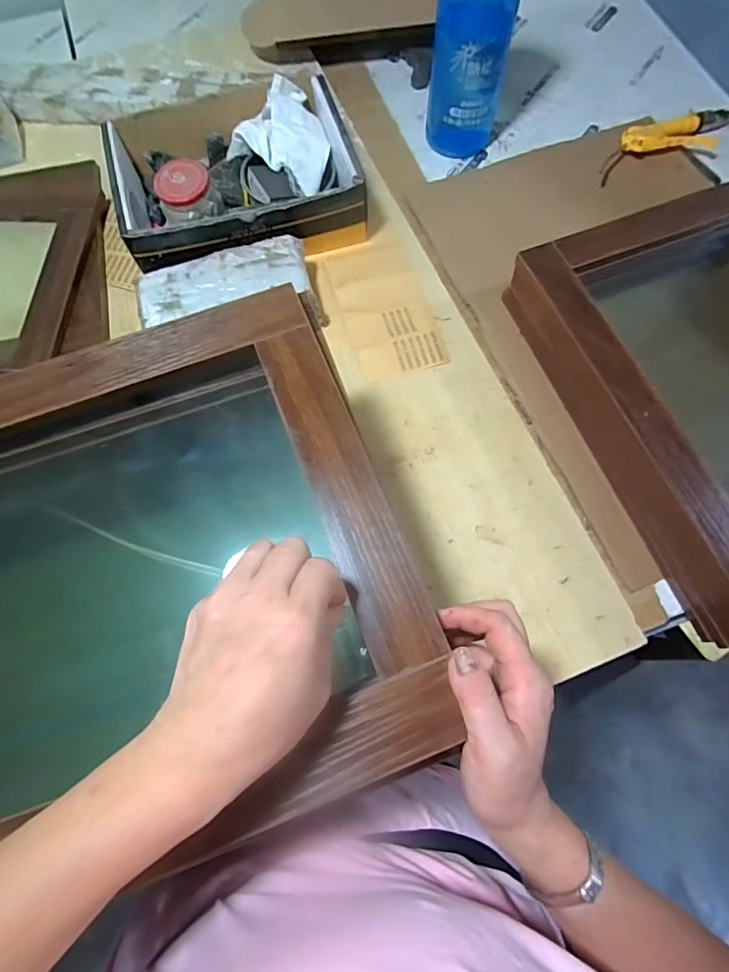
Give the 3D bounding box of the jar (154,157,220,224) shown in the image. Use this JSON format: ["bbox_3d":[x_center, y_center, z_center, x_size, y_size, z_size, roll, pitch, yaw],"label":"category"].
[{"bbox_3d":[-0.215,-0.354,0.584,0.060,0.056,0.058,-1,71,1],"label":"jar"}]

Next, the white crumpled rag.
[{"bbox_3d":[-0.104,-0.480,0.649,0.143,0.050,0.121,27,74,11],"label":"white crumpled rag"}]

